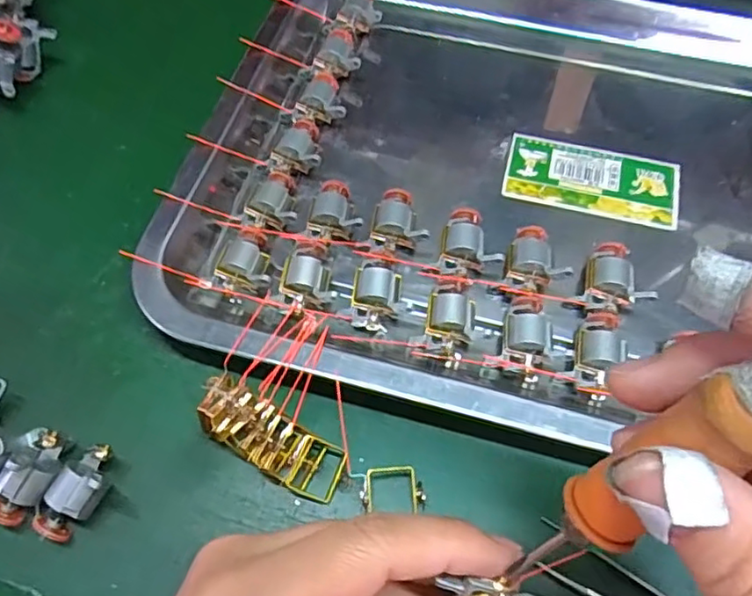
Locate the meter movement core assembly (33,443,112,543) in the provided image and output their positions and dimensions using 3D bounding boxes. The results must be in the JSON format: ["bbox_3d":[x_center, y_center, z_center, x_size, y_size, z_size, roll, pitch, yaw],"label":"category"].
[{"bbox_3d":[-0.102,0.068,0.216,0.016,0.017,0.034,17,63,10],"label":"meter movement core assembly"}]

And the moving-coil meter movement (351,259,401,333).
[{"bbox_3d":[0.000,-0.001,0.254,0.018,0.014,0.030,6,61,4],"label":"moving-coil meter movement"}]

